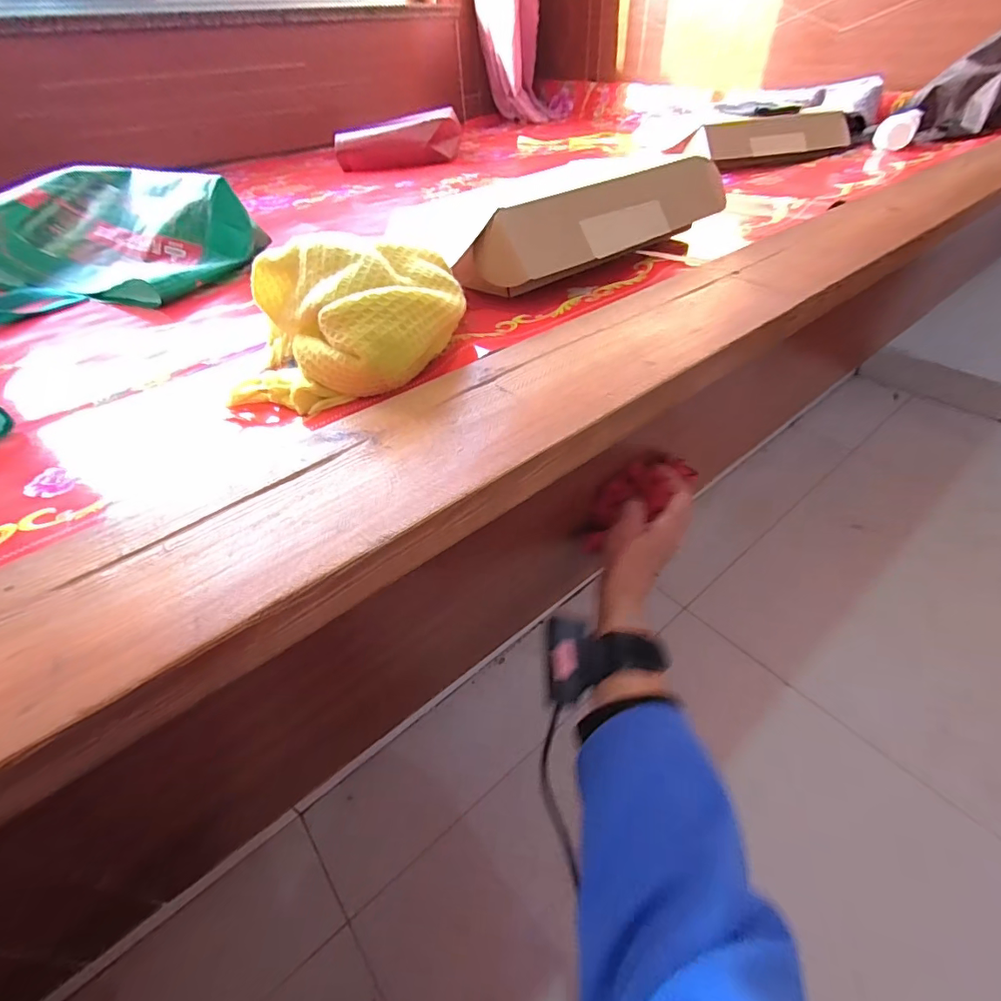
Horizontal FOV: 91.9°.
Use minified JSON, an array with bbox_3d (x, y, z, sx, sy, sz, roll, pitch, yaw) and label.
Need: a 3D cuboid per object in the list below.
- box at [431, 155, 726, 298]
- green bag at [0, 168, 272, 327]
[{"bbox_3d":[0.130,-0.375,0.613,0.421,0.080,0.117,-32,50,-26],"label":"box"},{"bbox_3d":[-0.688,-0.422,0.796,0.459,0.120,0.394,21,49,24],"label":"green bag"}]

